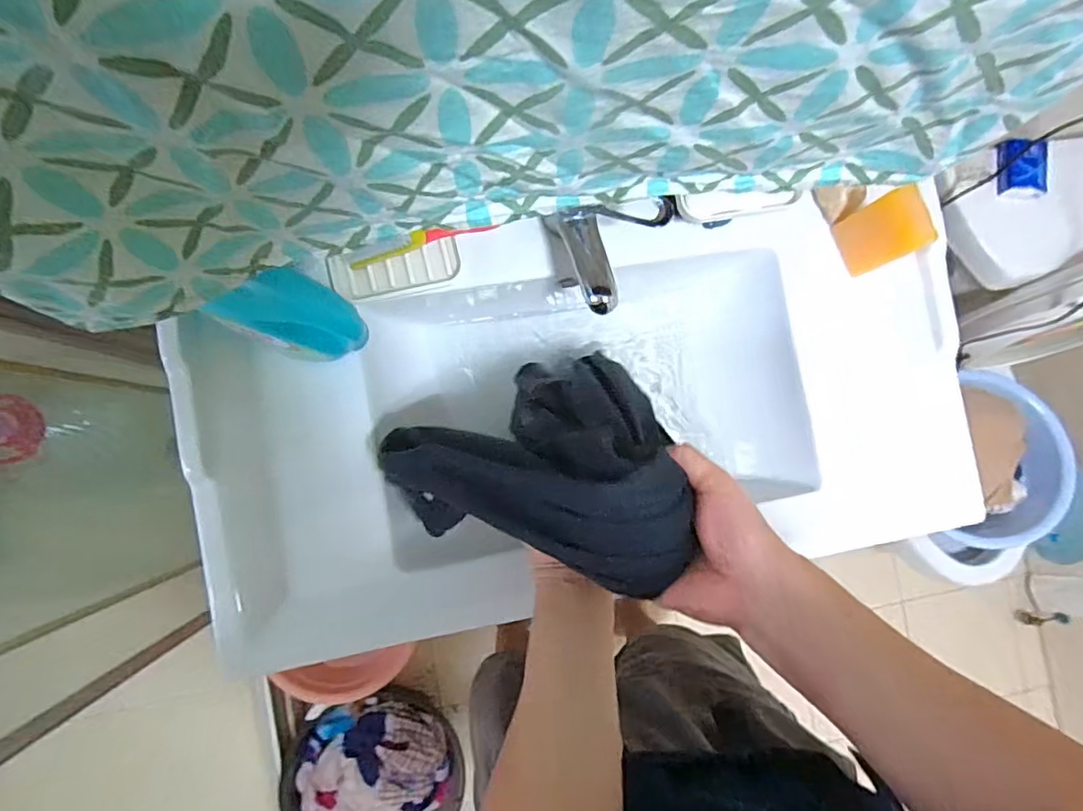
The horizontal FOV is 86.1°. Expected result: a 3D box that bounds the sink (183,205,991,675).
[{"bbox_3d":[0.057,0.018,0.669,0.808,0.164,0.398,-7,87,-8],"label":"sink"}]

